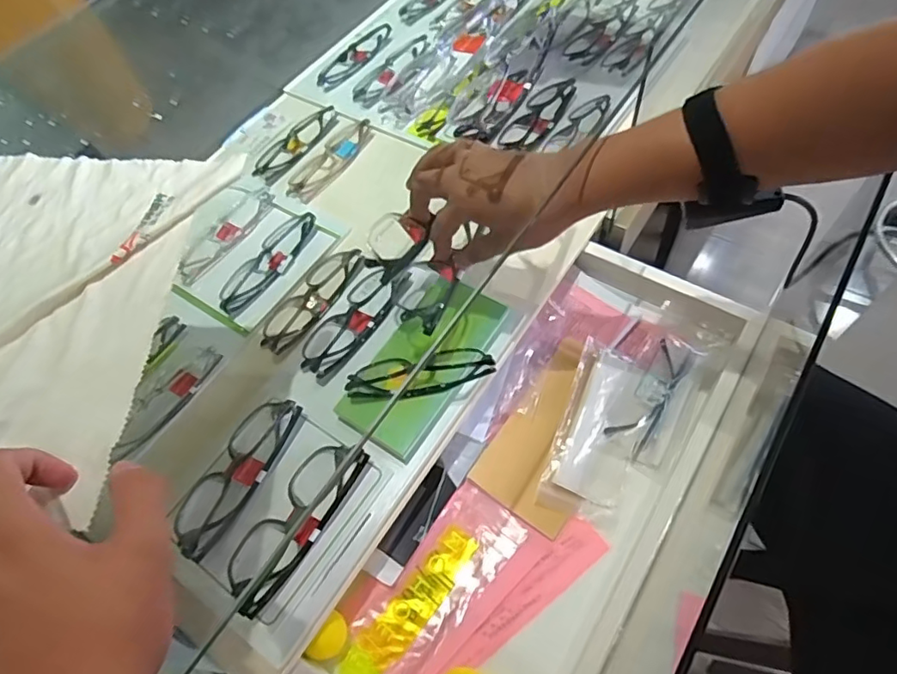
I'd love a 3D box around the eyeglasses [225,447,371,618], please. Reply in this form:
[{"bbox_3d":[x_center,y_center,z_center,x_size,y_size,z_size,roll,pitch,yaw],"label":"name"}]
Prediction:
[{"bbox_3d":[-0.132,0.152,0.472,0.050,0.025,0.153,29,65,21],"label":"eyeglasses"}]

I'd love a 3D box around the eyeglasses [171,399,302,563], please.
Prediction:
[{"bbox_3d":[-0.191,0.119,0.494,0.050,0.024,0.150,21,63,18],"label":"eyeglasses"}]

